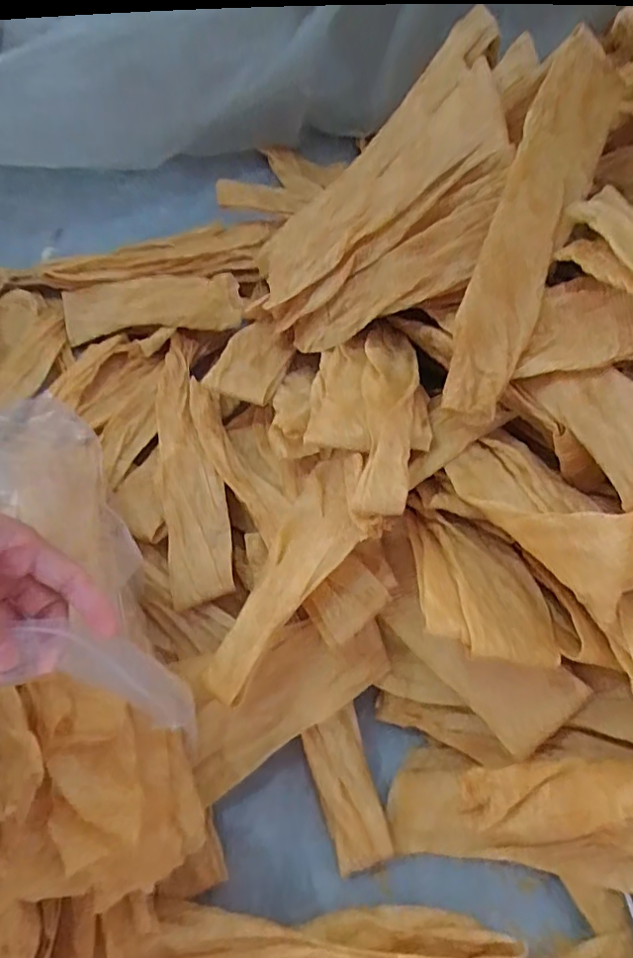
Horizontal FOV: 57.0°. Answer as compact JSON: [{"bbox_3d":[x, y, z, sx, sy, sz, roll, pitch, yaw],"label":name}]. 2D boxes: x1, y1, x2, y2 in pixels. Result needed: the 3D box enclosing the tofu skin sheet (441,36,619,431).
[{"bbox_3d":[0.183,-0.207,0.511,0.068,0.034,0.319,20,97,10],"label":"tofu skin sheet"}]

